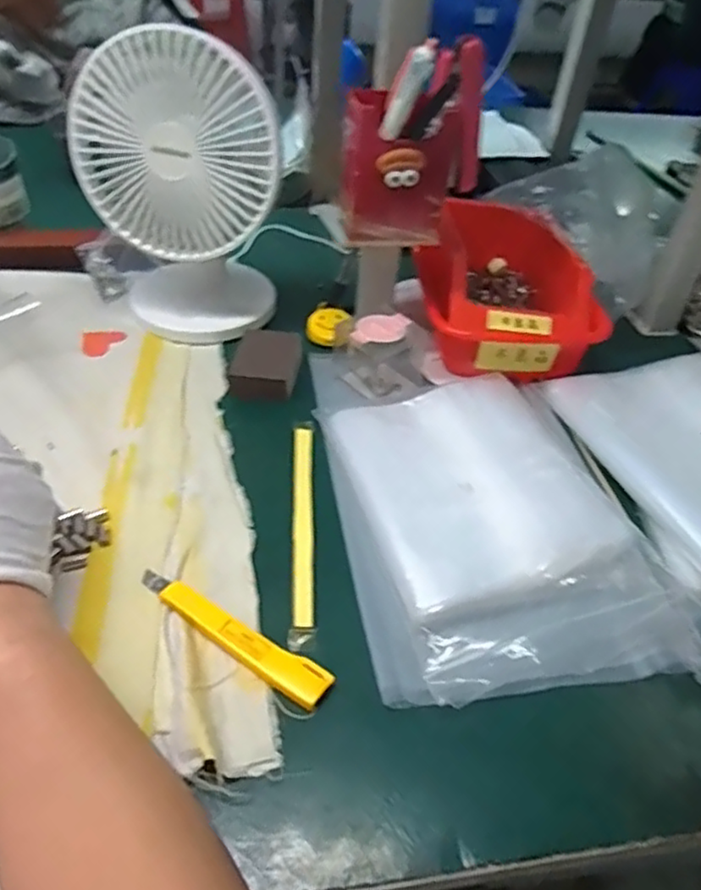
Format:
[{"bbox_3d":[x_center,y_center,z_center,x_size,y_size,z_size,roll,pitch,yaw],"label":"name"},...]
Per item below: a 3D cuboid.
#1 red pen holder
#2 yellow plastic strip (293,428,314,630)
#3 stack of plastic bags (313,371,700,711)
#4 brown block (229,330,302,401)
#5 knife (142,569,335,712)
[{"bbox_3d":[0.042,-0.213,0.476,0.096,0.123,0.070,13,43,8],"label":"red pen holder"},{"bbox_3d":[-0.032,0.047,0.451,0.012,0.004,0.176,1,41,-6],"label":"yellow plastic strip"},{"bbox_3d":[0.087,0.042,0.445,0.185,0.036,0.249,-4,42,-12],"label":"stack of plastic bags"},{"bbox_3d":[-0.071,-0.068,0.558,0.054,0.024,0.072,8,41,2],"label":"brown block"},{"bbox_3d":[-0.070,0.108,0.375,0.130,0.012,0.023,24,44,20],"label":"knife"}]

